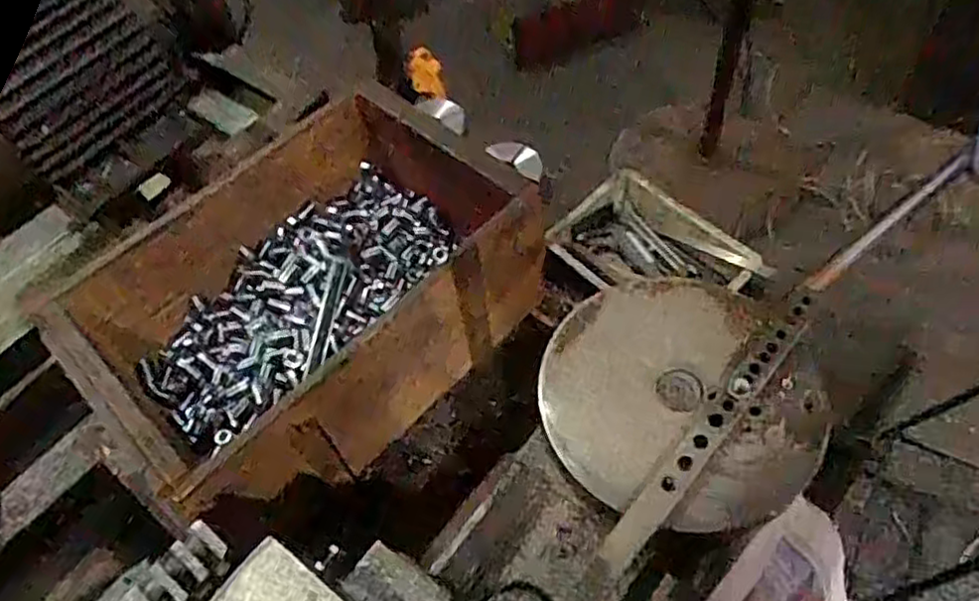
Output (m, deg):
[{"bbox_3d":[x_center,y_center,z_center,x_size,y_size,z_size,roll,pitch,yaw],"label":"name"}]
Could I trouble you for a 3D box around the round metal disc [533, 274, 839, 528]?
[{"bbox_3d":[0.130,0.061,0.478,0.181,0.013,0.175,-2,54,3],"label":"round metal disc"}]

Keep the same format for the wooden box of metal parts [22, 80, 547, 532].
[{"bbox_3d":[-0.159,-0.006,0.608,0.266,0.143,0.350,35,65,26],"label":"wooden box of metal parts"}]

